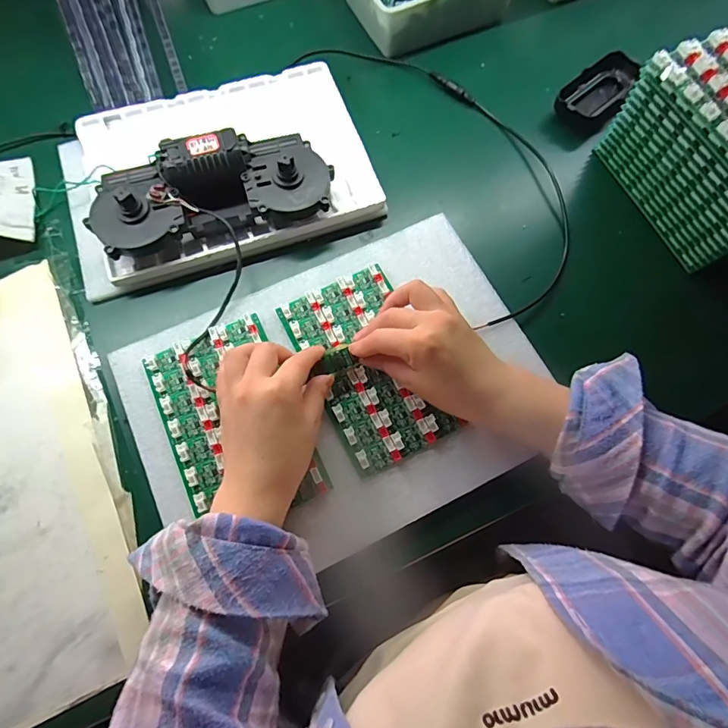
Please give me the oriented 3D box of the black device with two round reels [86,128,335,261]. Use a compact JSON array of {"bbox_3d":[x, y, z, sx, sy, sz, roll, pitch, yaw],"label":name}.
[{"bbox_3d":[-0.142,-0.165,0.429,0.216,0.049,0.091,-17,72,-6],"label":"black device with two round reels"}]

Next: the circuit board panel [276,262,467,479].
[{"bbox_3d":[0.000,0.000,0.401,0.102,0.010,0.176,-21,72,-6],"label":"circuit board panel"}]

